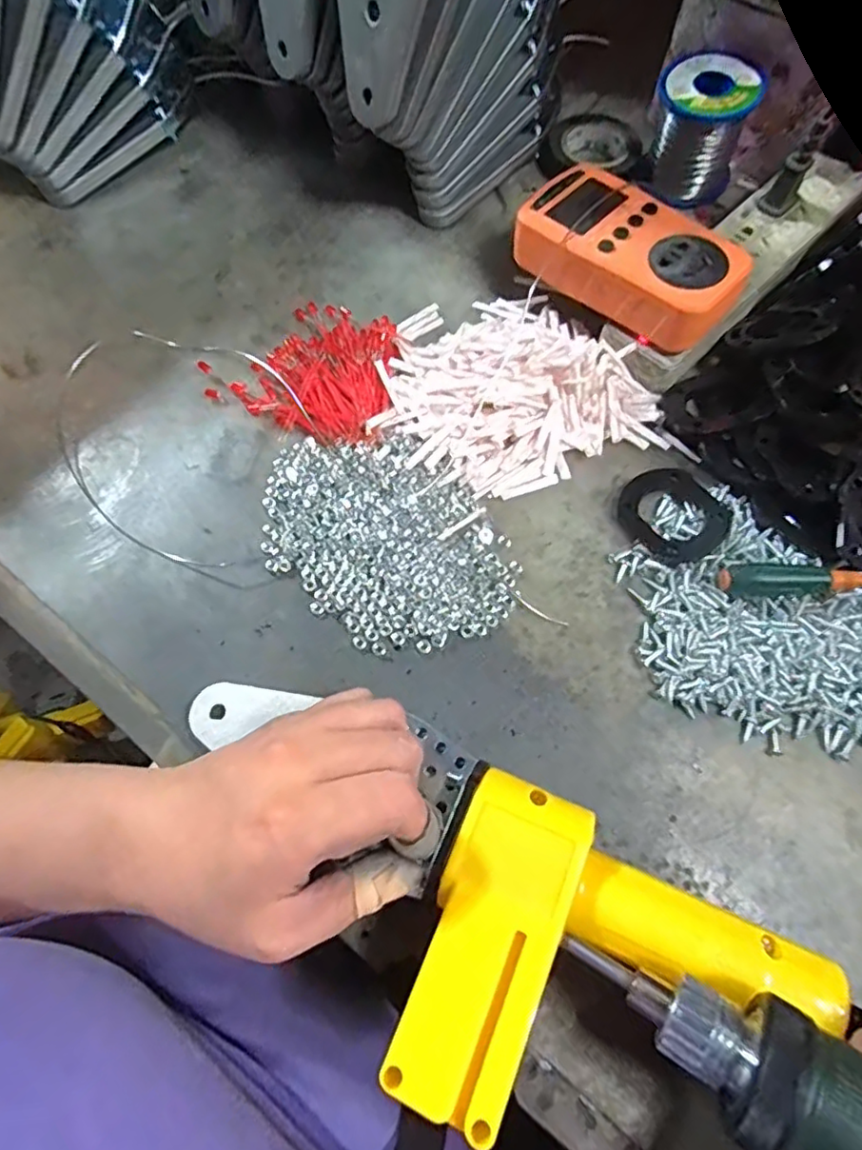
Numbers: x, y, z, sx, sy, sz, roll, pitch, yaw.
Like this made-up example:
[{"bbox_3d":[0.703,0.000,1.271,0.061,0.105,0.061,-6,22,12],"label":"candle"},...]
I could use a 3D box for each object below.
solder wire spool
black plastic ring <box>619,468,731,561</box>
[{"bbox_3d":[0.186,-0.310,0.425,0.064,0.070,0.061,15,71,7],"label":"solder wire spool"},{"bbox_3d":[0.134,-0.035,0.334,0.047,0.010,0.057,-34,73,-11],"label":"black plastic ring"}]

